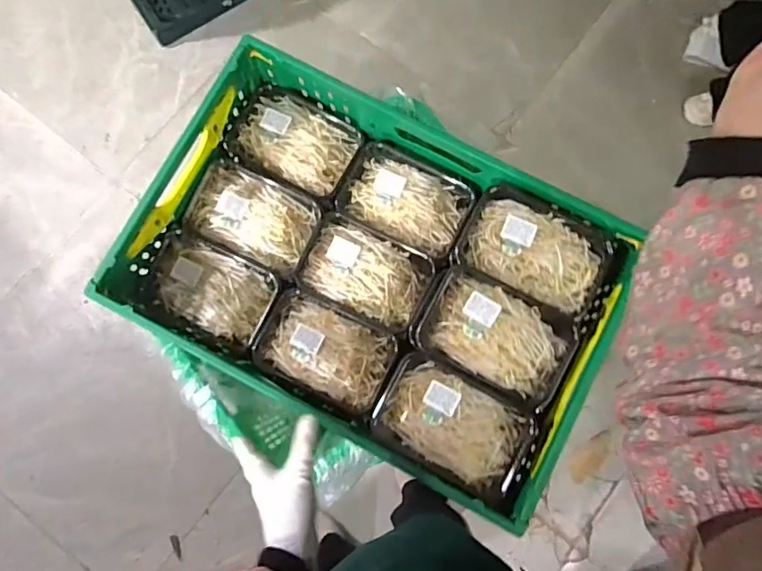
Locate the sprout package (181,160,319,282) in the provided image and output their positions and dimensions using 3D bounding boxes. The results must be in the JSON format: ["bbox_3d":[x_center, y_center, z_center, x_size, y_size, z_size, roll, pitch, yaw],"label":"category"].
[{"bbox_3d":[-0.184,-0.096,0.741,0.175,0.036,0.120,25,80,4],"label":"sprout package"}]

